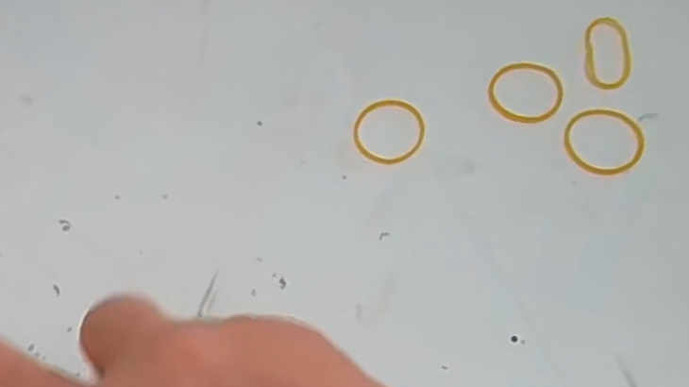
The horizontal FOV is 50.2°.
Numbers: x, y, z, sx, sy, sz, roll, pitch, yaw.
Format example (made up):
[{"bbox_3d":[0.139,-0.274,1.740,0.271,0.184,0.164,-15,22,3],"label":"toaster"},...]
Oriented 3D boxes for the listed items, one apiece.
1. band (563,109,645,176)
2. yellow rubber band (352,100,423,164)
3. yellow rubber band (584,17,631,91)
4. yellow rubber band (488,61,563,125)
[{"bbox_3d":[0.103,-0.021,0.292,0.030,0.004,0.030,-2,60,3],"label":"band"},{"bbox_3d":[0.019,-0.026,0.302,0.029,0.004,0.032,20,64,15],"label":"yellow rubber band"},{"bbox_3d":[0.112,-0.061,0.313,0.019,0.004,0.038,5,61,7],"label":"yellow rubber band"},{"bbox_3d":[0.075,-0.043,0.305,0.030,0.004,0.031,14,62,12],"label":"yellow rubber band"}]

